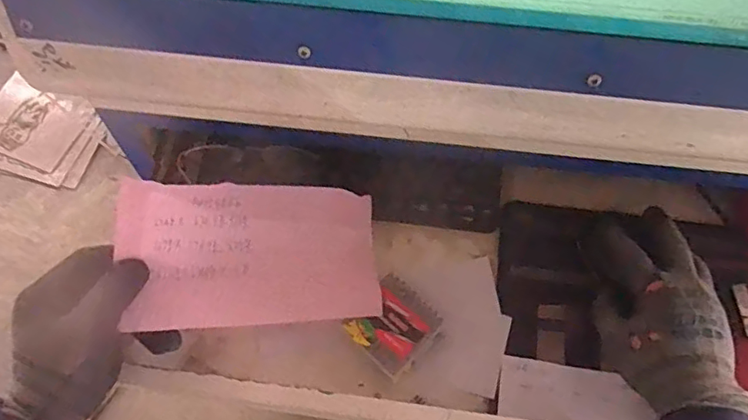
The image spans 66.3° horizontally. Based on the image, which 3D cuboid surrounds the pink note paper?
[{"bbox_3d":[-0.092,0.035,0.454,0.197,0.024,0.105,2,88,-27],"label":"pink note paper"}]

